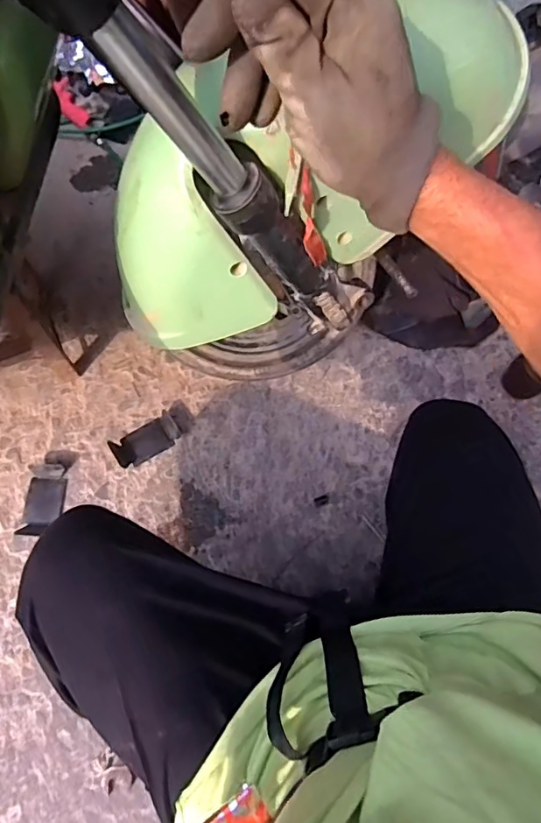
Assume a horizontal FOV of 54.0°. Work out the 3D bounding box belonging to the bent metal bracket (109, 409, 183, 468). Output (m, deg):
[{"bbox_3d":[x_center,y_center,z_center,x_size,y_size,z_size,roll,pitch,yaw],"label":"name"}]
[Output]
[{"bbox_3d":[-0.212,0.048,0.906,0.113,0.028,0.060,-30,76,-12],"label":"bent metal bracket"}]

